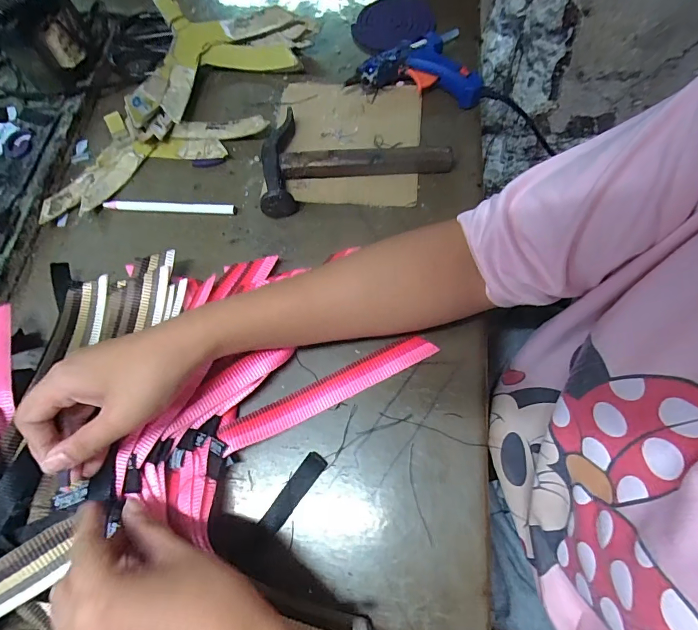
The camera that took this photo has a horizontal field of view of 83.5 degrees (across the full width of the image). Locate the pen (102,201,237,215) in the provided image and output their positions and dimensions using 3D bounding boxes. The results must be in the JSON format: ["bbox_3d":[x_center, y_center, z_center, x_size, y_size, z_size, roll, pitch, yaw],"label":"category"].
[{"bbox_3d":[-0.182,-0.111,0.397,0.137,0.009,0.011,4,70,5],"label":"pen"}]

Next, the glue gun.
[{"bbox_3d":[0.078,-0.278,0.427,0.134,0.027,0.094,10,70,8],"label":"glue gun"}]

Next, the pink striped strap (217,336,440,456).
[{"bbox_3d":[-0.015,0.059,0.315,0.179,0.015,0.026,-25,70,-6],"label":"pink striped strap"}]

